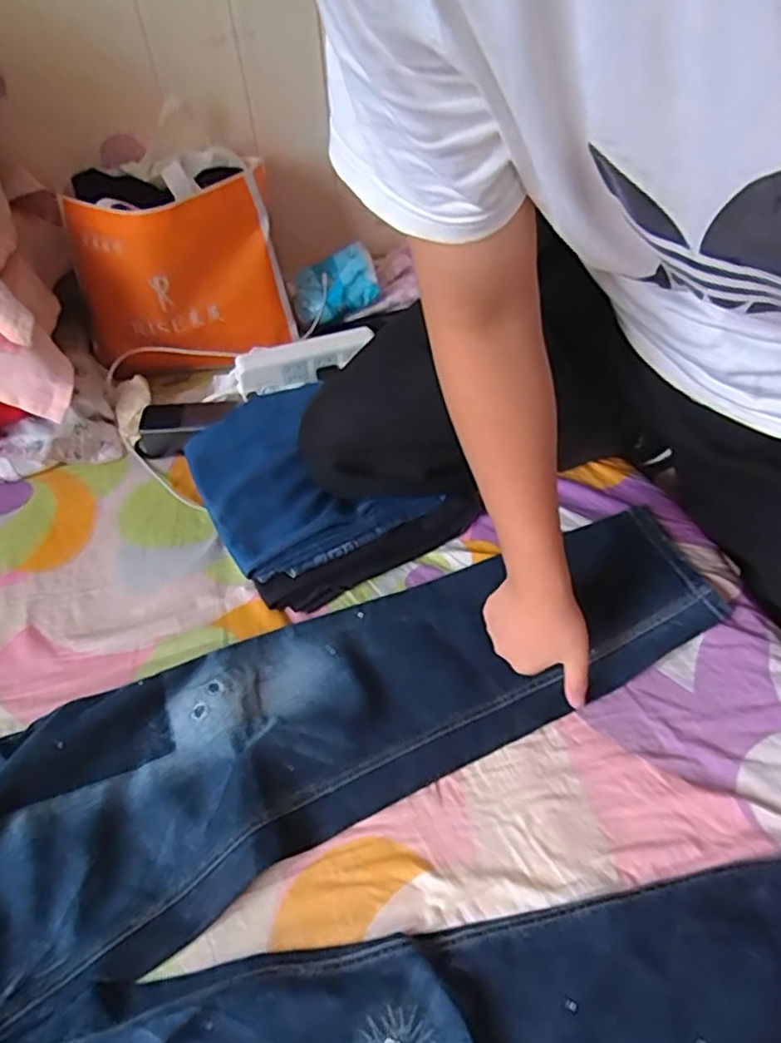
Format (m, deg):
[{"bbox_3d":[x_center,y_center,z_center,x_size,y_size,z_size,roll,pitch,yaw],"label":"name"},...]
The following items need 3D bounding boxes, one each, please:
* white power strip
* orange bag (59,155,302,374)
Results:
[{"bbox_3d":[-0.112,-0.213,0.866,0.186,0.042,0.041,-17,50,-11],"label":"white power strip"},{"bbox_3d":[-0.288,-0.349,0.909,0.279,0.214,0.158,-16,50,-11],"label":"orange bag"}]

